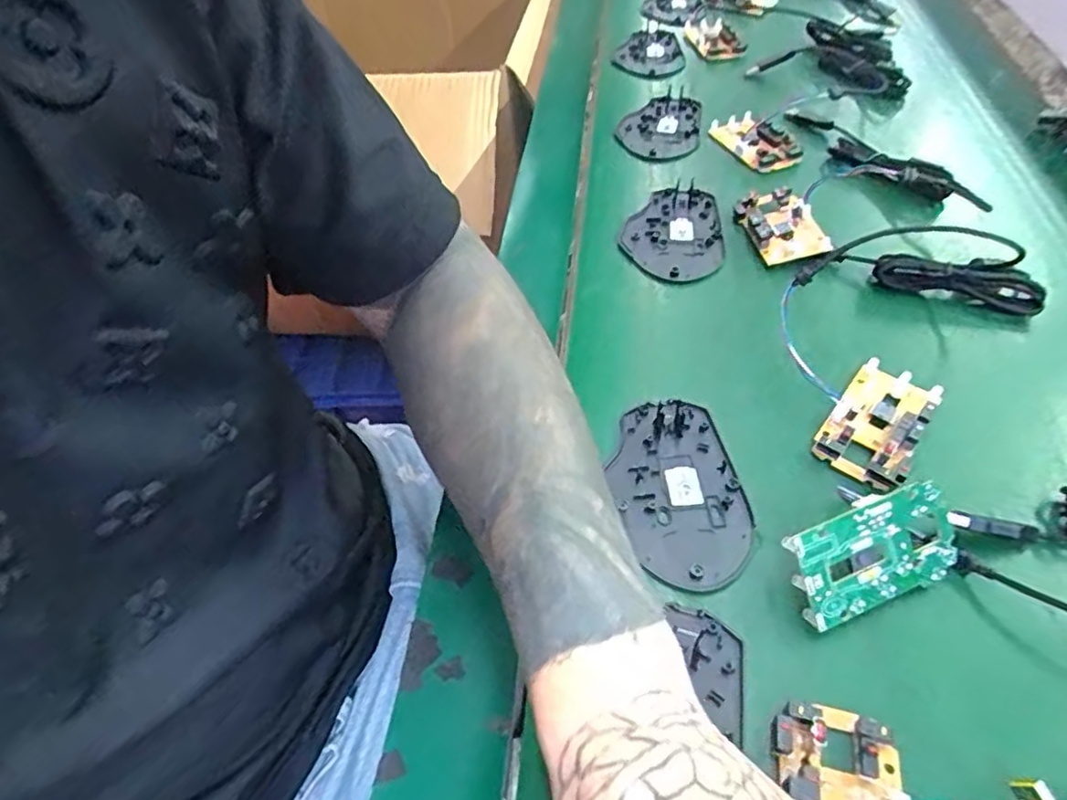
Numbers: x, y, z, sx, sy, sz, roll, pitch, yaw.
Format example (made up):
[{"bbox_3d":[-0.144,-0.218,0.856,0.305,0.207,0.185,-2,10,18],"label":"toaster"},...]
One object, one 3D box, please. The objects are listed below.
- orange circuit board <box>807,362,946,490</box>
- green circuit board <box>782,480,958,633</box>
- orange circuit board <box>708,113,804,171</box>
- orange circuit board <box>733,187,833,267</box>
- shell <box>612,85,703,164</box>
[{"bbox_3d":[0.189,0.012,0.348,0.045,0.013,0.079,32,58,26],"label":"orange circuit board"},{"bbox_3d":[0.155,0.066,0.285,0.085,0.009,0.046,-18,95,-13],"label":"green circuit board"},{"bbox_3d":[0.192,-0.227,0.553,0.046,0.017,0.085,-18,51,-12],"label":"orange circuit board"},{"bbox_3d":[0.179,-0.125,0.458,0.046,0.016,0.075,-10,50,-6],"label":"orange circuit board"},{"bbox_3d":[0.114,-0.250,0.582,0.074,0.012,0.114,5,50,7],"label":"shell"}]

